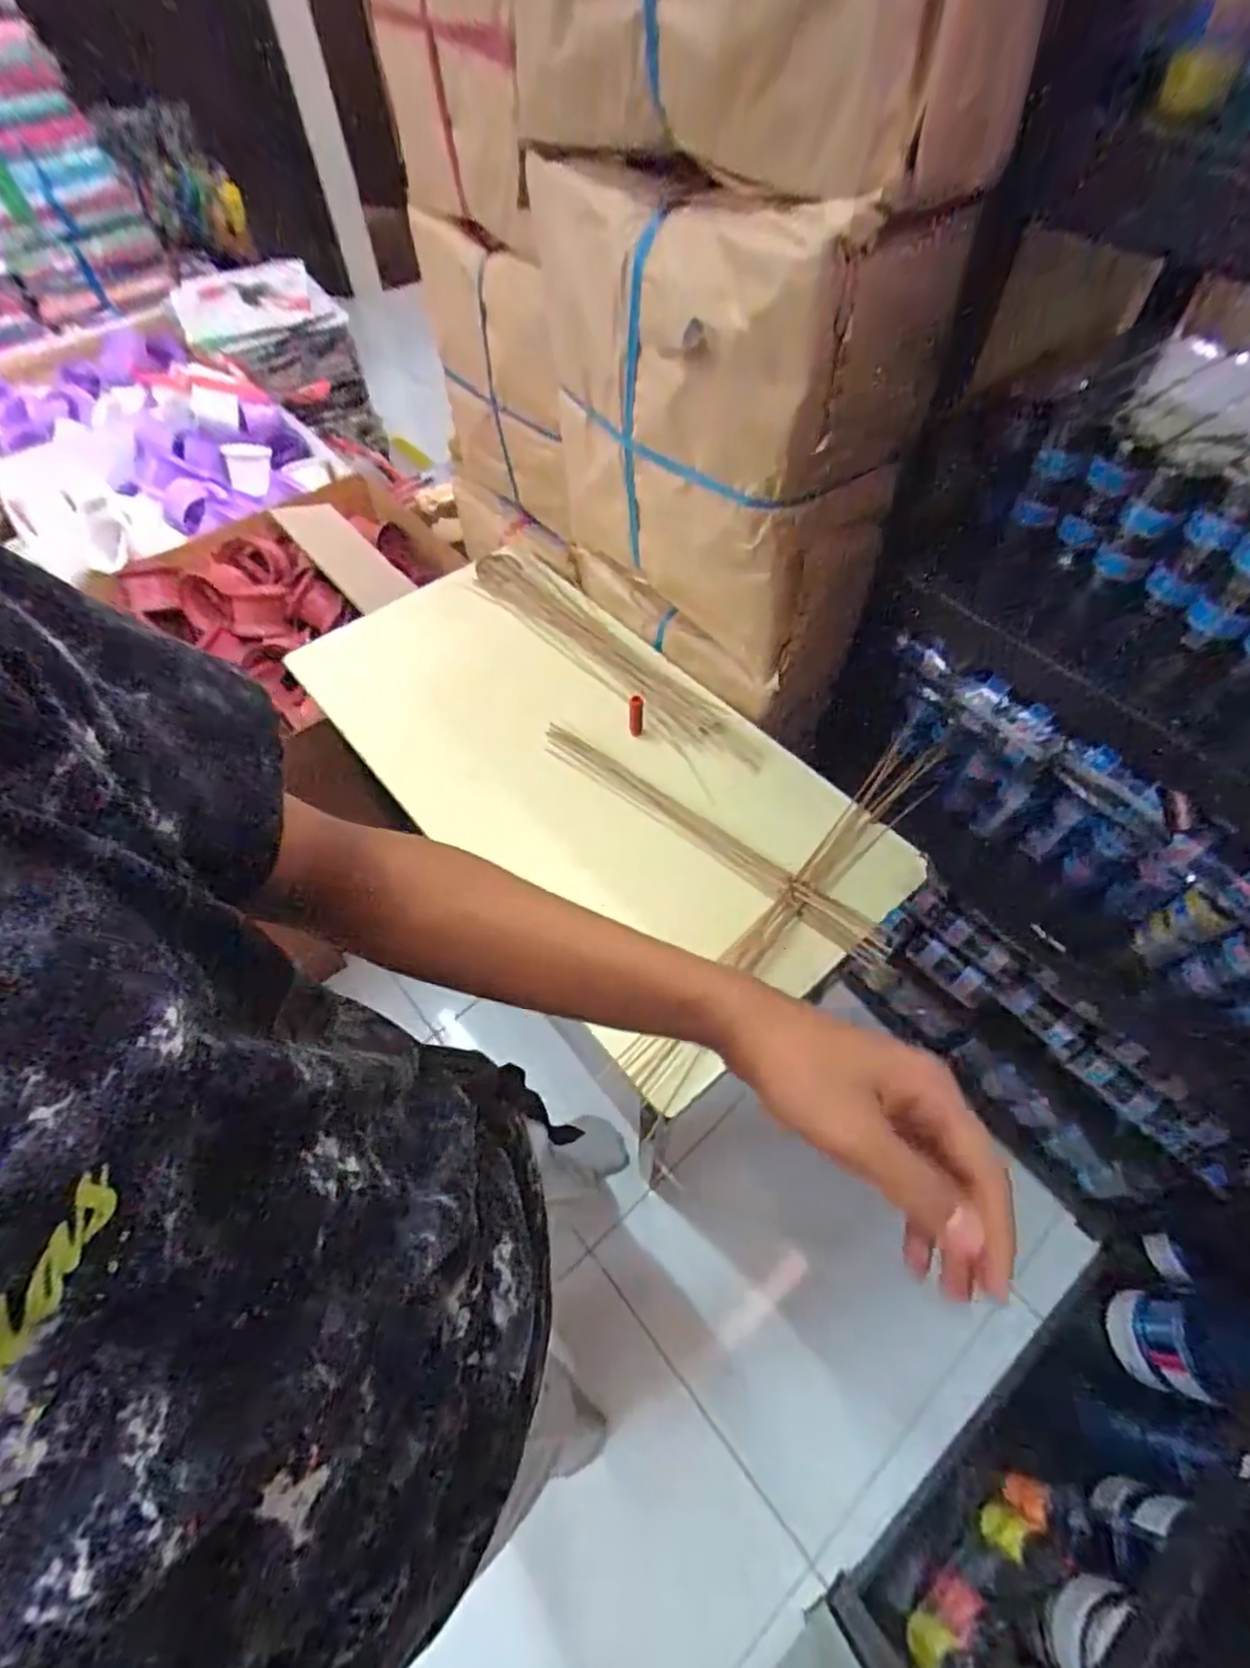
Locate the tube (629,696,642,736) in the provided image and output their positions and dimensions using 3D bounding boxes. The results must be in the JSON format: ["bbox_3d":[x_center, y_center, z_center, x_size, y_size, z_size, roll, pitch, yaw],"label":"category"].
[{"bbox_3d":[0.013,-0.145,0.826,0.016,0.057,0.013,-5,57,-1],"label":"tube"}]

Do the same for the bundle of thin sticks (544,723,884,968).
[{"bbox_3d":[0.086,-0.008,0.760,0.464,0.025,0.049,33,64,21],"label":"bundle of thin sticks"}]

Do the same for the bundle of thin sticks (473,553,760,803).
[{"bbox_3d":[-0.030,-0.250,0.921,0.104,0.024,0.542,-35,63,-19],"label":"bundle of thin sticks"}]

